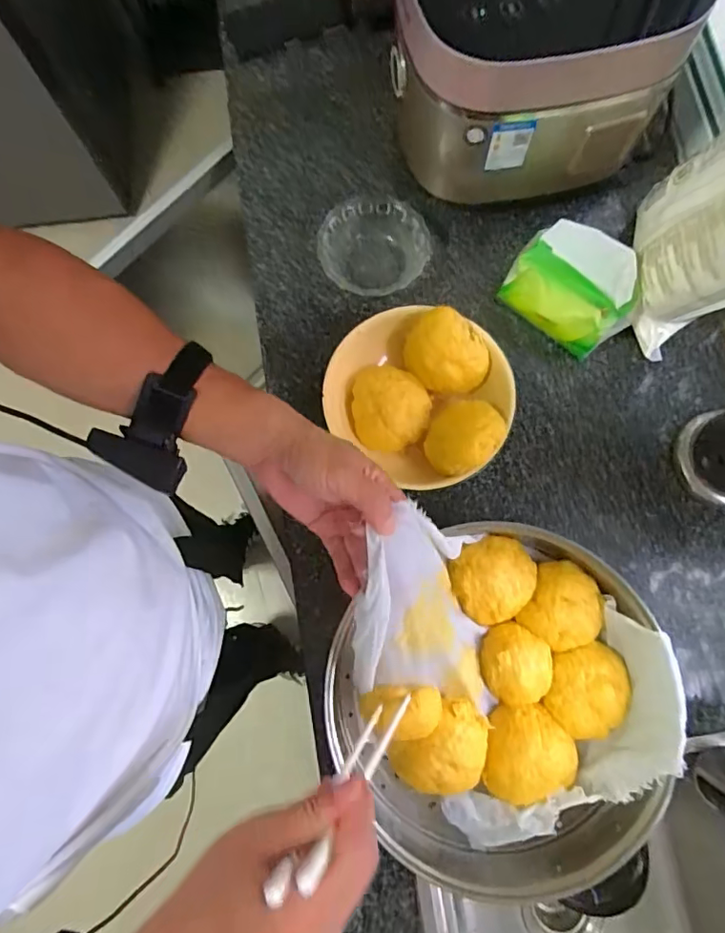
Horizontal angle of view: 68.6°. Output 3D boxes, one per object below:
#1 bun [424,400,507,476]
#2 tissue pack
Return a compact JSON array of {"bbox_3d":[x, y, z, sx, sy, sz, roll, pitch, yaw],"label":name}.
[{"bbox_3d":[0.112,-0.033,0.579,0.079,0.054,0.071,-31,81,-5],"label":"bun"},{"bbox_3d":[0.250,-0.211,0.631,0.139,0.085,0.106,36,82,7],"label":"tissue pack"}]

